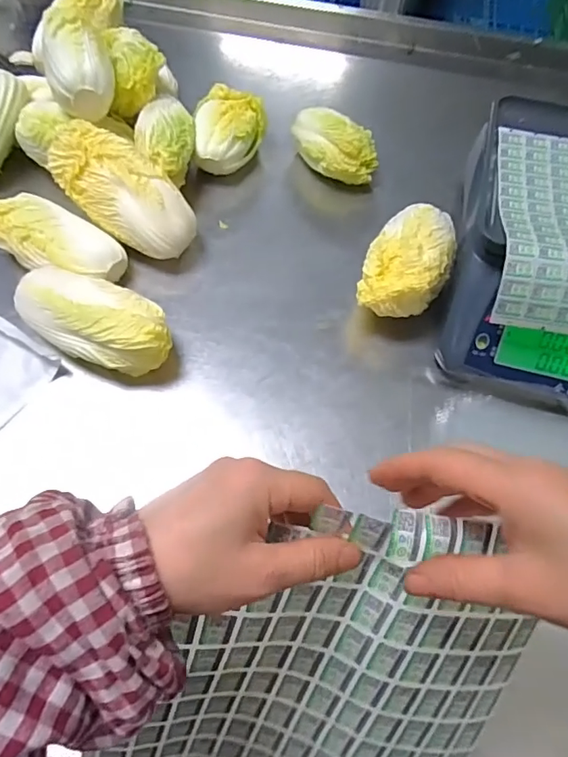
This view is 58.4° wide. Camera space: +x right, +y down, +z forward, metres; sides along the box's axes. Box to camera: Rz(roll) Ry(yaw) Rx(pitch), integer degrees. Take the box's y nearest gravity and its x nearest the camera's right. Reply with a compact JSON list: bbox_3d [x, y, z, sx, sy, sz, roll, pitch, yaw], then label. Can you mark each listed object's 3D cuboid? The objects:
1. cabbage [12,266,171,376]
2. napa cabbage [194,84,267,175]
[{"bbox_3d":[-0.206,-0.063,0.560,0.178,0.089,0.088,26,65,11],"label":"cabbage"},{"bbox_3d":[-0.074,-0.348,0.724,0.099,0.071,0.139,-2,63,-4],"label":"napa cabbage"}]

